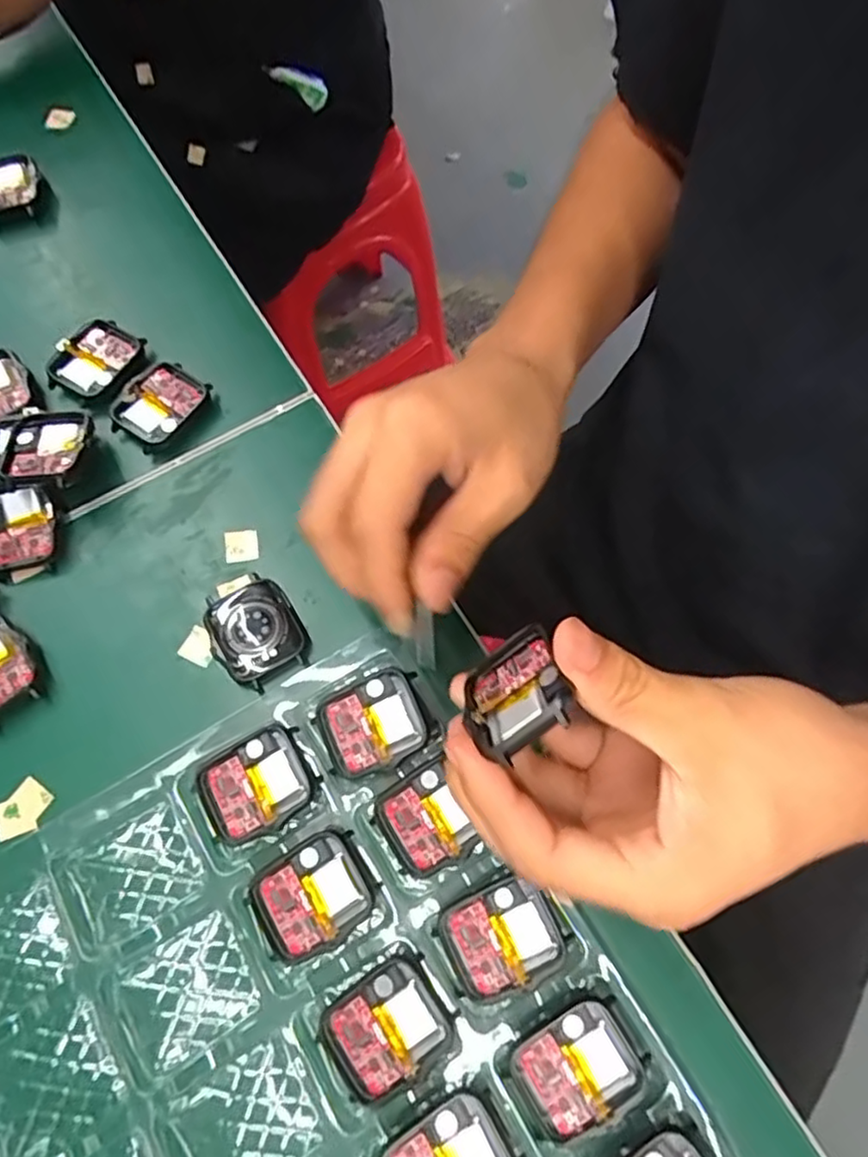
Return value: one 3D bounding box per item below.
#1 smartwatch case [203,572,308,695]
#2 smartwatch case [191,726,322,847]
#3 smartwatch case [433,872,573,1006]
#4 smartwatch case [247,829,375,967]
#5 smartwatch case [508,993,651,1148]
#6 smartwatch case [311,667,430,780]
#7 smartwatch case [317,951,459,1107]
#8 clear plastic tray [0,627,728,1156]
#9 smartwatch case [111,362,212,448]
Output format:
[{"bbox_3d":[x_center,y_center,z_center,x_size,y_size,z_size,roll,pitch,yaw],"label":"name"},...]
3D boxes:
[{"bbox_3d":[-0.081,0.024,0.301,0.038,0.013,0.047,-30,74,-12],"label":"smartwatch case"},{"bbox_3d":[-0.073,0.086,0.275,0.044,0.011,0.037,-28,74,-11],"label":"smartwatch case"},{"bbox_3d":[0.025,0.140,0.259,0.044,0.010,0.038,-27,74,-11],"label":"smartwatch case"},{"bbox_3d":[-0.048,0.125,0.262,0.043,0.013,0.037,-29,74,-11],"label":"smartwatch case"},{"bbox_3d":[0.053,0.180,0.244,0.045,0.005,0.037,-31,74,-12],"label":"smartwatch case"},{"bbox_3d":[-0.026,0.061,0.282,0.043,0.008,0.037,-20,72,-9],"label":"smartwatch case"},{"bbox_3d":[-0.017,0.167,0.247,0.045,0.010,0.037,-32,75,-12],"label":"smartwatch case"},{"bbox_3d":[-0.062,0.191,0.240,0.258,0.018,0.261,-31,74,-12],"label":"clear plastic tray"},{"bbox_3d":[-0.141,-0.089,0.341,0.036,0.009,0.046,37,73,10],"label":"smartwatch case"}]

